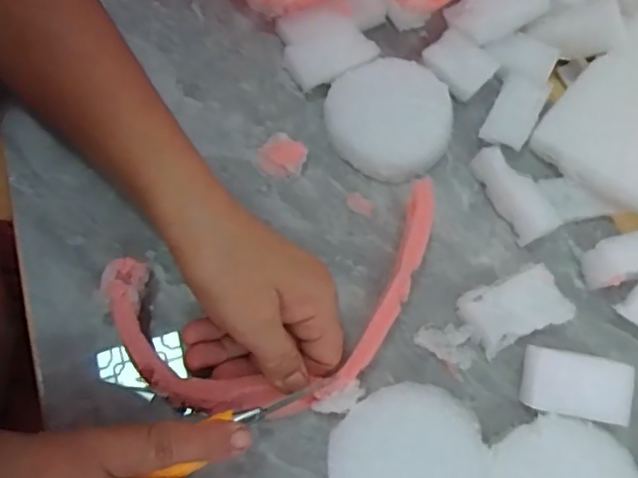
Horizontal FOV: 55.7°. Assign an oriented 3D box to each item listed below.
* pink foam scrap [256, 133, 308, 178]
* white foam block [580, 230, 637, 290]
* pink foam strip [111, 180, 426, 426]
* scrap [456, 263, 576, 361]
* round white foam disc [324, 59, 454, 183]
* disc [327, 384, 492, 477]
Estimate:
[{"bbox_3d":[-0.023,-0.050,0.373,0.028,0.012,0.025,35,69,7],"label":"pink foam scrap"},{"bbox_3d":[0.179,0.010,0.351,0.052,0.013,0.023,-28,69,24],"label":"white foam block"},{"bbox_3d":[-0.012,0.036,0.320,0.185,0.029,0.096,-17,71,-6],"label":"pink foam strip"},{"bbox_3d":[0.110,0.039,0.343,0.056,0.017,0.036,-22,73,-14],"label":"scrap"},{"bbox_3d":[0.043,-0.076,0.379,0.076,0.021,0.072,2,68,-6],"label":"round white foam disc"},{"bbox_3d":[0.043,0.115,0.307,0.074,0.021,0.079,2,68,-6],"label":"disc"}]

